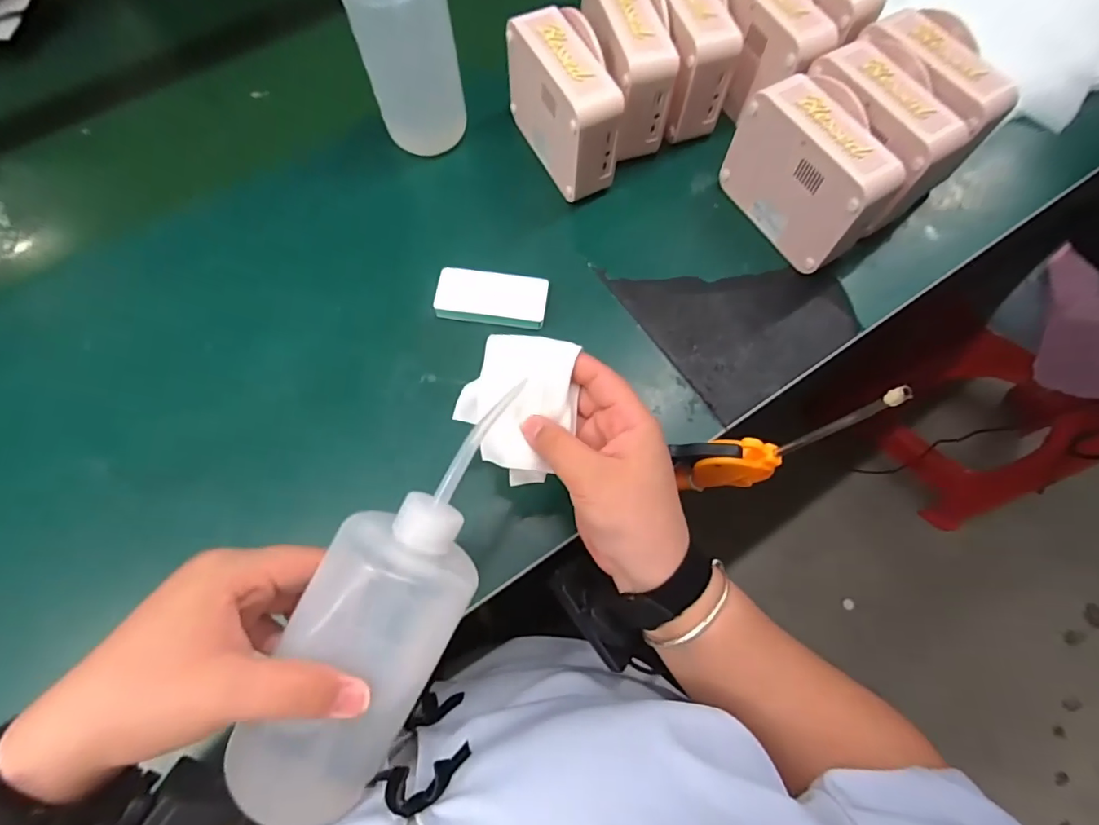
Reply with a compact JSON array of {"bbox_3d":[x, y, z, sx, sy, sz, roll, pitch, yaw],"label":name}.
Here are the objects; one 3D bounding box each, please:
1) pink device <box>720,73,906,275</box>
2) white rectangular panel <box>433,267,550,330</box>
[{"bbox_3d":[0.213,-0.194,0.428,0.060,0.097,0.127,-29,73,-9],"label":"pink device"},{"bbox_3d":[-0.048,-0.097,0.447,0.091,0.019,0.044,7,71,4],"label":"white rectangular panel"}]

